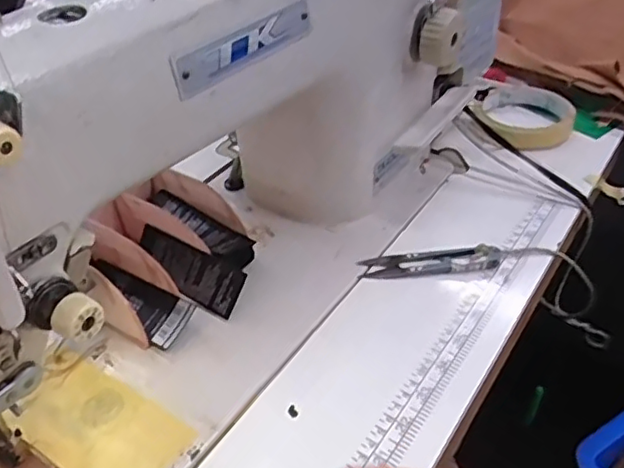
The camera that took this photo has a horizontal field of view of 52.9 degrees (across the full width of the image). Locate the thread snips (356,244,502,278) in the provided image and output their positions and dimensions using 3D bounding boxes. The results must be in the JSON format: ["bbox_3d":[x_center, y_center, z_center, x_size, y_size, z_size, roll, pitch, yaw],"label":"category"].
[{"bbox_3d":[0.086,0.019,0.461,0.099,0.016,0.024,0,40,4],"label":"thread snips"}]

